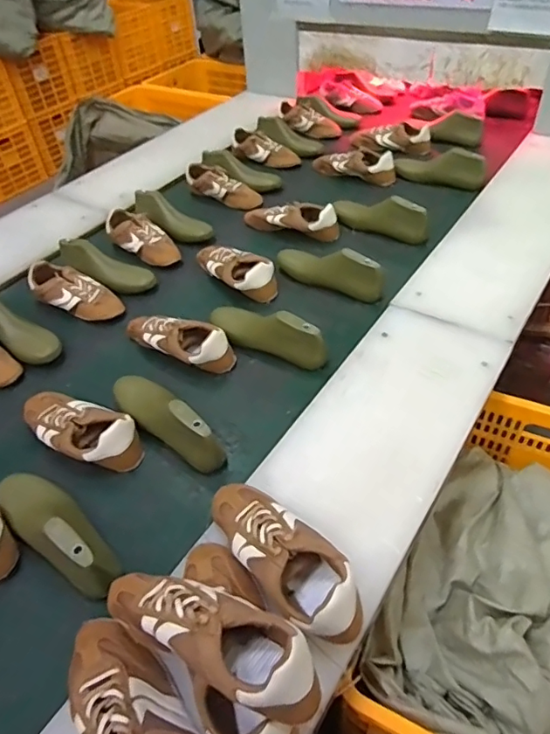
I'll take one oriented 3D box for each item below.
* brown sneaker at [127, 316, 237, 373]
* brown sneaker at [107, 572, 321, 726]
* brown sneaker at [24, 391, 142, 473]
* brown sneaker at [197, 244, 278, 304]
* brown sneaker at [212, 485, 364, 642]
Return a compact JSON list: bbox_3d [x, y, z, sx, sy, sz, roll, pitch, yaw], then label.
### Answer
[{"bbox_3d":[-0.199,-0.061,1.036,0.258,0.076,0.095,23,52,25],"label":"brown sneaker"},{"bbox_3d":[-0.074,0.269,0.533,0.258,0.091,0.082,21,51,24],"label":"brown sneaker"},{"bbox_3d":[-0.347,0.100,0.882,0.260,0.065,0.101,20,51,22],"label":"brown sneaker"},{"bbox_3d":[-0.095,-0.228,1.194,0.095,0.069,0.240,-34,52,-25],"label":"brown sneaker"},{"bbox_3d":[0.005,0.231,0.646,0.092,0.070,0.250,-31,51,-23],"label":"brown sneaker"}]

